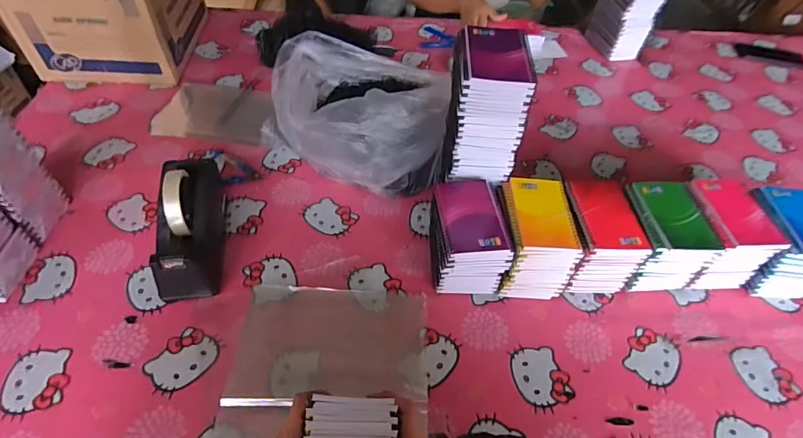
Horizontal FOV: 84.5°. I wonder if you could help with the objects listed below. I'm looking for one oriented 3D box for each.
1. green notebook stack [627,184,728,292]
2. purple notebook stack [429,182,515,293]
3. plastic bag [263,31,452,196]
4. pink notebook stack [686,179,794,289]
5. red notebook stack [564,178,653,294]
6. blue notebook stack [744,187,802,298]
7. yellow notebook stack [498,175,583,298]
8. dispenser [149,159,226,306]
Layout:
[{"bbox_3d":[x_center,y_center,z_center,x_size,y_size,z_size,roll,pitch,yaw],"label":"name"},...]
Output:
[{"bbox_3d":[0.392,0.029,0.682,0.102,0.118,0.128,2,49,-4],"label":"green notebook stack"},{"bbox_3d":[0.097,0.027,0.656,0.097,0.117,0.139,-1,49,-6],"label":"purple notebook stack"},{"bbox_3d":[-0.084,-0.211,0.807,0.314,0.176,0.333,-8,51,-11],"label":"plastic bag"},{"bbox_3d":[0.487,0.027,0.689,0.103,0.123,0.135,5,49,-2],"label":"pink notebook stack"},{"bbox_3d":[0.292,0.028,0.673,0.095,0.117,0.138,3,49,-3],"label":"red notebook stack"},{"bbox_3d":[0.589,0.040,0.692,0.103,0.127,0.130,9,49,2],"label":"blue notebook stack"},{"bbox_3d":[0.195,0.030,0.662,0.095,0.118,0.135,3,49,-3],"label":"yellow notebook stack"},{"bbox_3d":[-0.307,0.001,0.645,0.077,0.118,0.207,-5,50,-10],"label":"dispenser"}]

